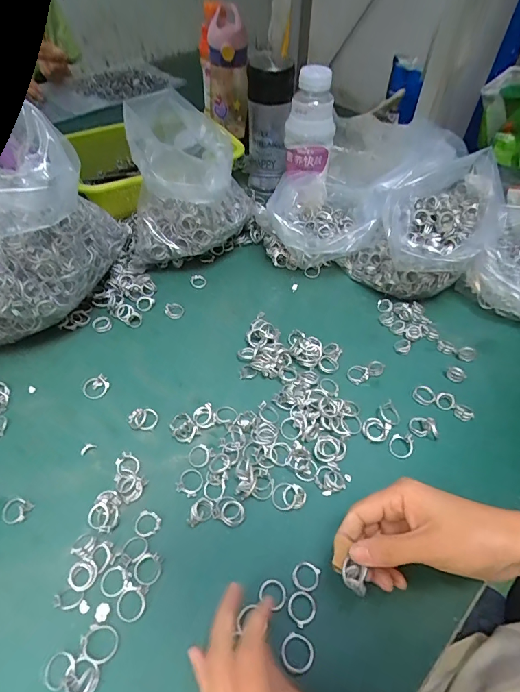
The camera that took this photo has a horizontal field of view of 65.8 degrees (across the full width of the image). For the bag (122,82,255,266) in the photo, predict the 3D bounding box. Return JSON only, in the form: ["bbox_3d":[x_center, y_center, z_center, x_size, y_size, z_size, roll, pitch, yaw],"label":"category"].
[{"bbox_3d":[-0.089,-0.199,0.518,0.151,0.171,0.141,-2,50,-5],"label":"bag"}]

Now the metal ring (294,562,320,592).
[{"bbox_3d":[0.036,0.177,0.309,0.020,0.004,0.019,1,50,-1],"label":"metal ring"}]

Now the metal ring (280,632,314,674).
[{"bbox_3d":[0.026,0.213,0.278,0.022,0.004,0.022,1,50,-1],"label":"metal ring"}]

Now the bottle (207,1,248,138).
[{"bbox_3d":[-0.057,-0.483,0.732,0.074,0.177,0.065,-5,50,-5],"label":"bottle"}]

